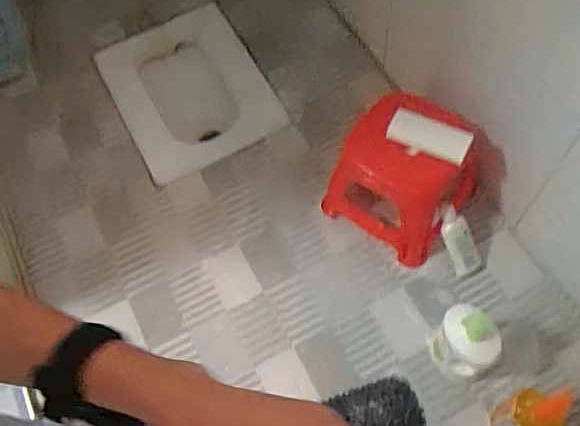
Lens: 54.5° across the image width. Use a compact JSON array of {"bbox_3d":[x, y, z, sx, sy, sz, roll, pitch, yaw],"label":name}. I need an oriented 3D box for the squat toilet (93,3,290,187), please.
[{"bbox_3d":[-0.302,-0.353,1.755,0.431,0.169,0.576,-27,65,-10],"label":"squat toilet"}]

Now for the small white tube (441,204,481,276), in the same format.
[{"bbox_3d":[0.389,0.062,1.295,0.061,0.179,0.035,-31,24,-11],"label":"small white tube"}]

